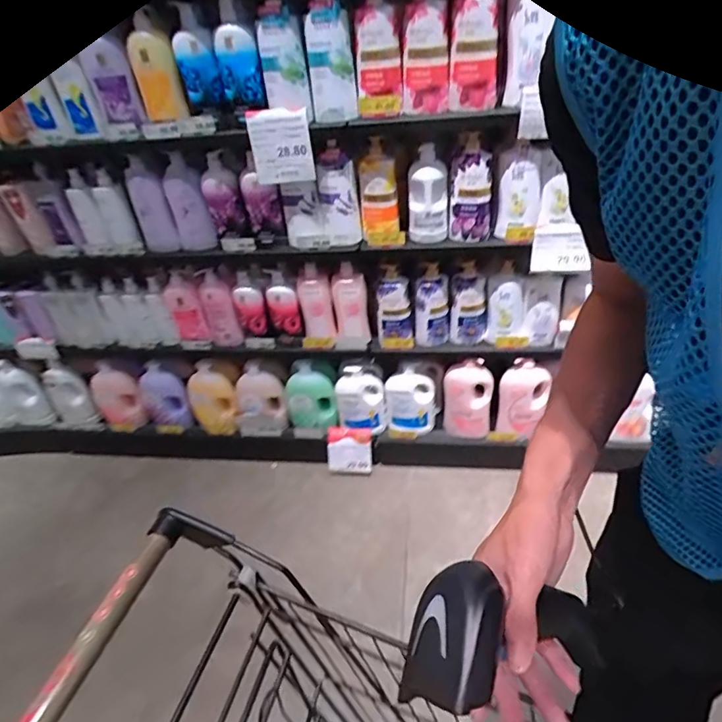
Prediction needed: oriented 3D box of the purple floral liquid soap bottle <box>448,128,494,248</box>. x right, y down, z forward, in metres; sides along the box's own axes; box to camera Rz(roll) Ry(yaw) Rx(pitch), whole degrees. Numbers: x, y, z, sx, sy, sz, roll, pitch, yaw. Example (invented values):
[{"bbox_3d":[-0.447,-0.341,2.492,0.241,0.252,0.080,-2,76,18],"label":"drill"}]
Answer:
[{"bbox_3d":[0.267,-0.426,1.216,0.101,0.252,0.087,2,37,12],"label":"purple floral liquid soap bottle"}]

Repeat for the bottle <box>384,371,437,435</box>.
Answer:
[{"bbox_3d":[0.165,0.145,1.630,0.153,0.224,0.070,0,37,10],"label":"bottle"}]

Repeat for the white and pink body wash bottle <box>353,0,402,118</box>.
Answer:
[{"bbox_3d":[0.036,-0.651,1.040,0.090,0.236,0.057,-7,36,1],"label":"white and pink body wash bottle"}]

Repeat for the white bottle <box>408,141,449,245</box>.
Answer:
[{"bbox_3d":[0.167,-0.414,1.229,0.097,0.235,0.040,1,37,12],"label":"white bottle"}]

